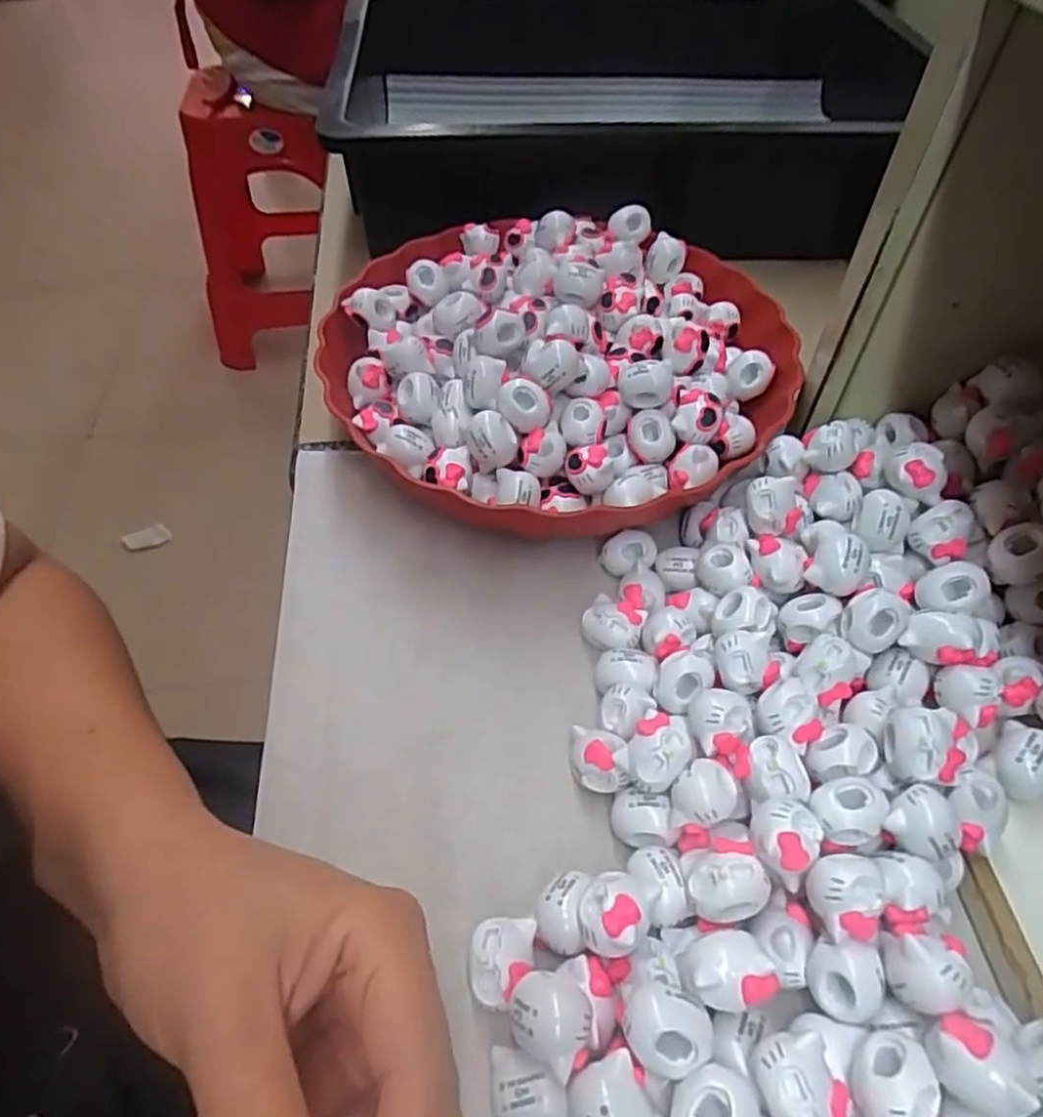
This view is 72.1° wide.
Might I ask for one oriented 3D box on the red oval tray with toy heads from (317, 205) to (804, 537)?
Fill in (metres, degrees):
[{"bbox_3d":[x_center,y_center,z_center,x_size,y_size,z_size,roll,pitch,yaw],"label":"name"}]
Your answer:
[{"bbox_3d":[0.024,-0.101,0.382,0.228,0.082,0.224,-27,57,-25],"label":"red oval tray with toy heads"}]

